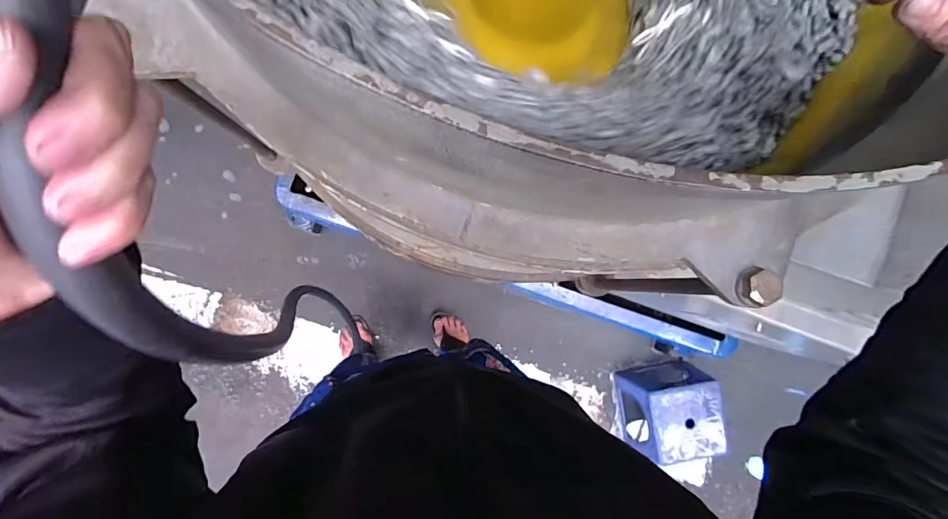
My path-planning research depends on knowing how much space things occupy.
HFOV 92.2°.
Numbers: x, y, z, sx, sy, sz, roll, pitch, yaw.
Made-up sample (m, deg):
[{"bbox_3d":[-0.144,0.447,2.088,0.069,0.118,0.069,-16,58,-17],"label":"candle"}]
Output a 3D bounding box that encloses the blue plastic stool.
[{"bbox_3d":[0.601,0.476,1.430,0.267,0.201,0.253,-6,89,-5],"label":"blue plastic stool"}]

